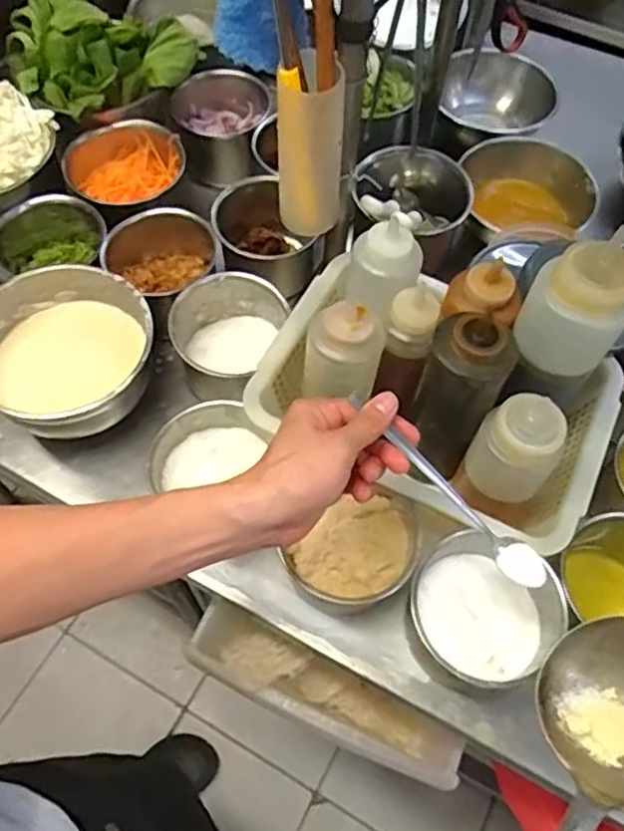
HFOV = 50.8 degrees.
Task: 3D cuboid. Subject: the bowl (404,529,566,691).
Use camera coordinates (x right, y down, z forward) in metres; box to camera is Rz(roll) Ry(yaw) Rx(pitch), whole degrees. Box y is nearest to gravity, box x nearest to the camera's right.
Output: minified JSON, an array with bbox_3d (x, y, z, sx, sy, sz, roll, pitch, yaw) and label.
[{"bbox_3d":[0.146,0.169,0.560,0.128,0.076,0.121,1,62,-1],"label":"bowl"}]

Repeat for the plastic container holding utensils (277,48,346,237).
[{"bbox_3d":[0.000,-0.240,0.596,0.057,0.154,0.048,6,62,1],"label":"plastic container holding utensils"}]

